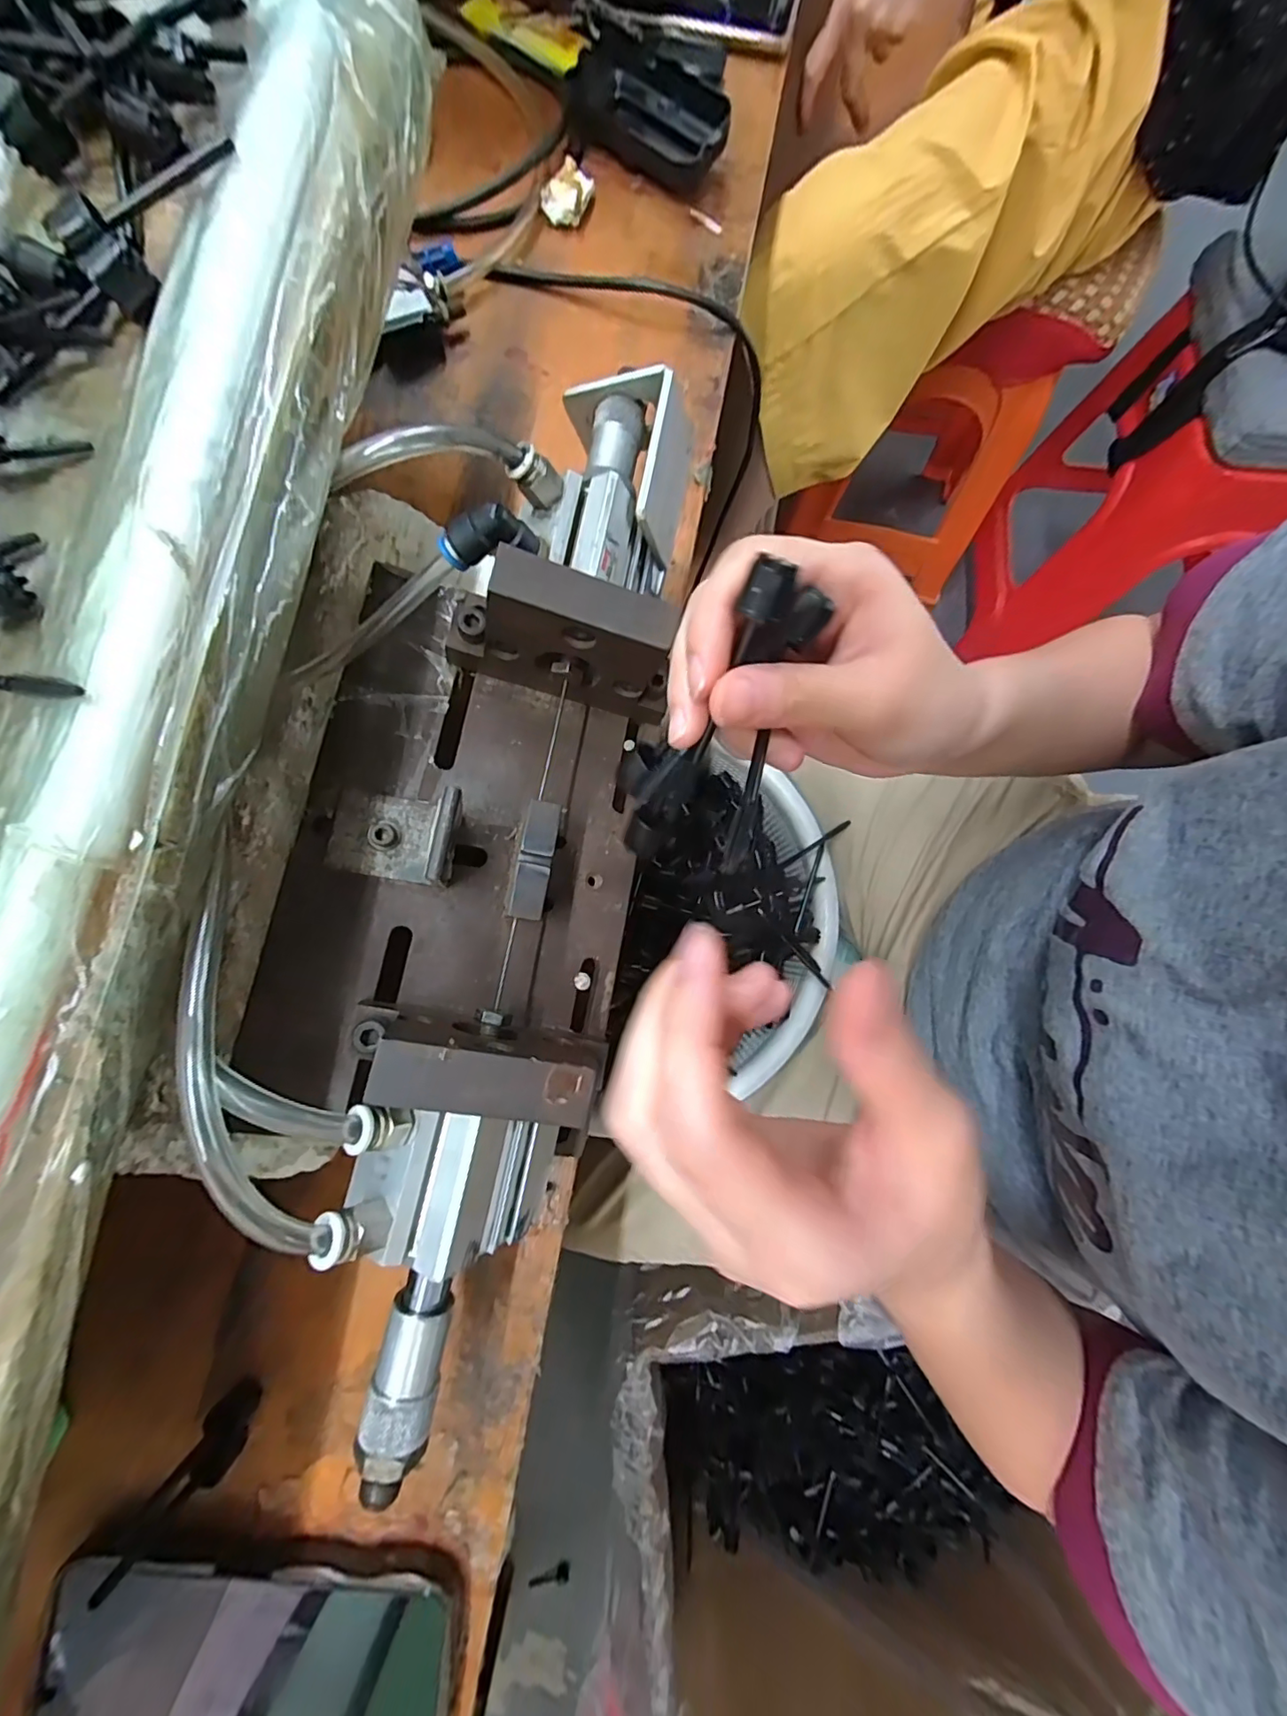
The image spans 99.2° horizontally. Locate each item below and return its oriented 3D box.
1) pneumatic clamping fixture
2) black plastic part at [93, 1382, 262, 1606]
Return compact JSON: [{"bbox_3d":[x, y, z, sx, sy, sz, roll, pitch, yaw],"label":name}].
[{"bbox_3d":[-0.073,-0.004,0.236,0.136,0.106,0.435,9,80,2],"label":"pneumatic clamping fixture"},{"bbox_3d":[-0.190,0.261,0.226,0.019,0.020,0.075,33,82,6],"label":"black plastic part"}]

